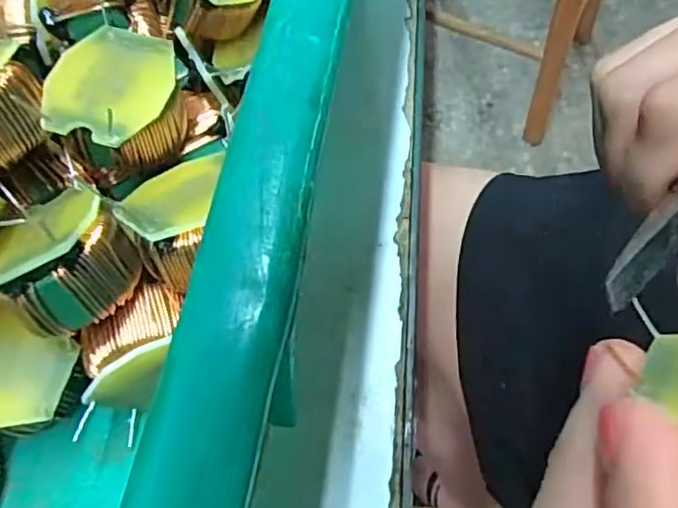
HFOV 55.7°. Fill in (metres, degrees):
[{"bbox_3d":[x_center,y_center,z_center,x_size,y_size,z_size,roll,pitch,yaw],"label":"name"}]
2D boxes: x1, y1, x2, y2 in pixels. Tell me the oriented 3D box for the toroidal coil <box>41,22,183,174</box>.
[{"bbox_3d":[-0.048,-0.031,0.143,0.027,0.018,0.033,18,63,10],"label":"toroidal coil"}]

